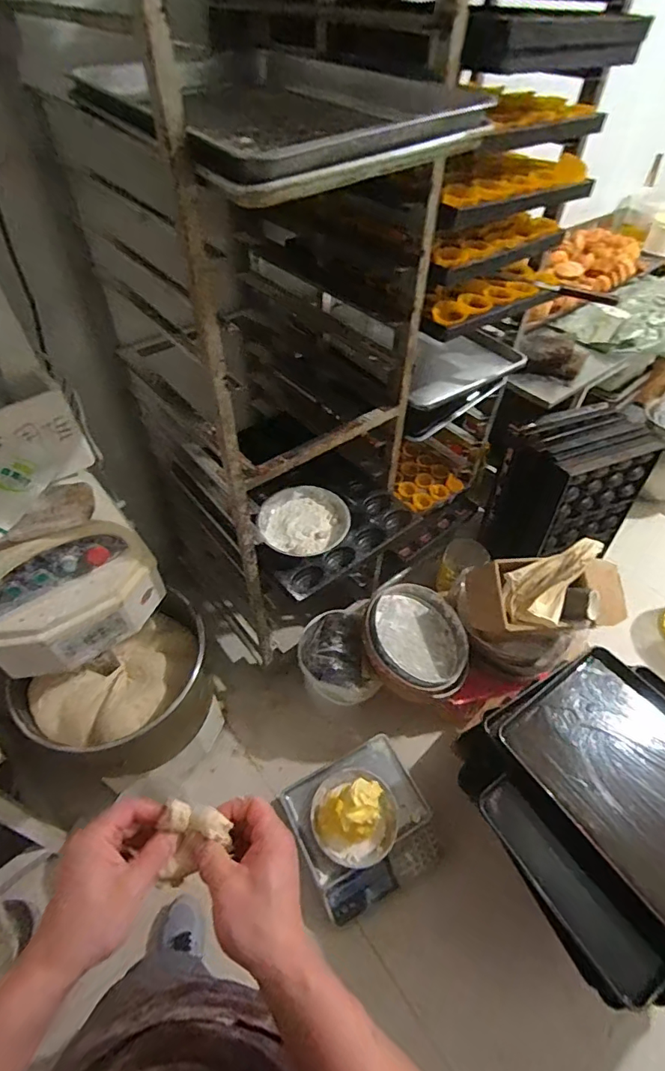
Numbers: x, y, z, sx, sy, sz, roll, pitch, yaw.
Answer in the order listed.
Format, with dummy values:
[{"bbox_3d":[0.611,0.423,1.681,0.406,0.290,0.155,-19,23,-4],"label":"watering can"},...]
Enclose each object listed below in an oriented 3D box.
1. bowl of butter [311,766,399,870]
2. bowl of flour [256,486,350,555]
[{"bbox_3d":[0.059,0.697,1.215,0.215,0.130,0.210,1,50,-1],"label":"bowl of butter"},{"bbox_3d":[-0.077,-0.045,1.206,0.209,0.049,0.214,1,50,-1],"label":"bowl of flour"}]

